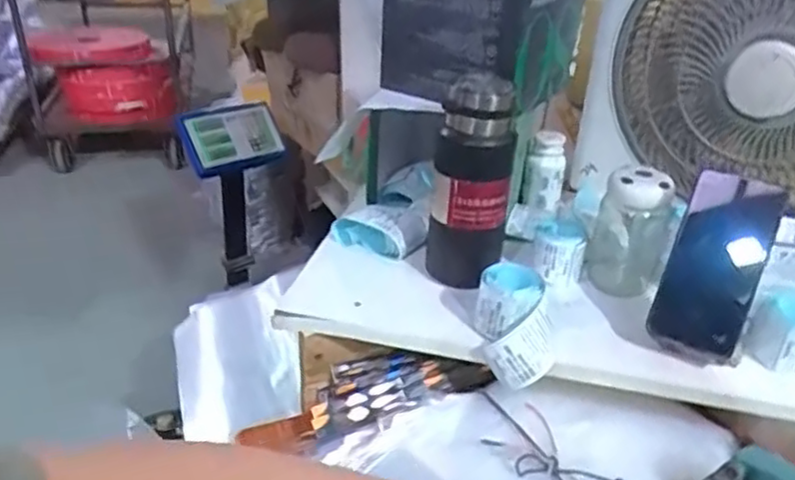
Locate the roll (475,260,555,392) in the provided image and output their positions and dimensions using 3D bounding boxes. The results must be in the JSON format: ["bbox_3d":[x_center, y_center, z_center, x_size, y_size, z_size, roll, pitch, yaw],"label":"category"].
[{"bbox_3d":[0.110,0.078,0.651,0.068,0.073,0.097,1,29,-4],"label":"roll"}]

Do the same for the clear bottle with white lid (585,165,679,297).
[{"bbox_3d":[0.254,-0.009,0.732,0.078,0.148,0.078,13,30,16],"label":"clear bottle with white lid"}]

